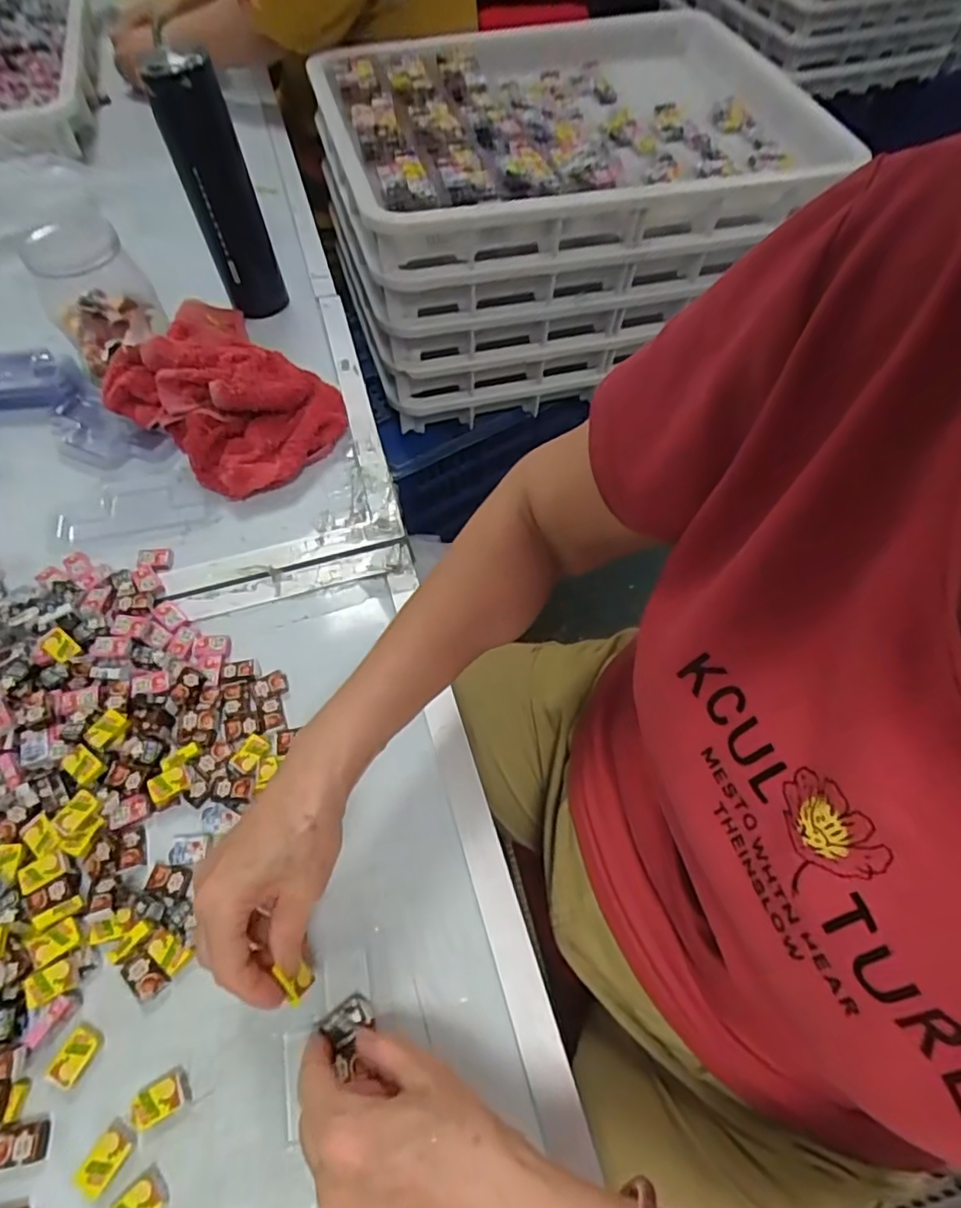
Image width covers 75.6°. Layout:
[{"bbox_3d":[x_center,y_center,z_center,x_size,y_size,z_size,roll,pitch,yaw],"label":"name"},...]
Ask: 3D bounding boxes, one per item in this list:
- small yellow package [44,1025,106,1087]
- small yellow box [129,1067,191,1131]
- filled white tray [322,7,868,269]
[{"bbox_3d":[-0.227,0.254,0.348,0.018,0.007,0.026,25,63,14],"label":"small yellow package"},{"bbox_3d":[-0.175,0.270,0.338,0.029,0.007,0.019,-26,63,-14],"label":"small yellow box"},{"bbox_3d":[0.108,-0.668,0.826,0.630,0.063,0.522,-15,61,-8],"label":"filled white tray"}]

